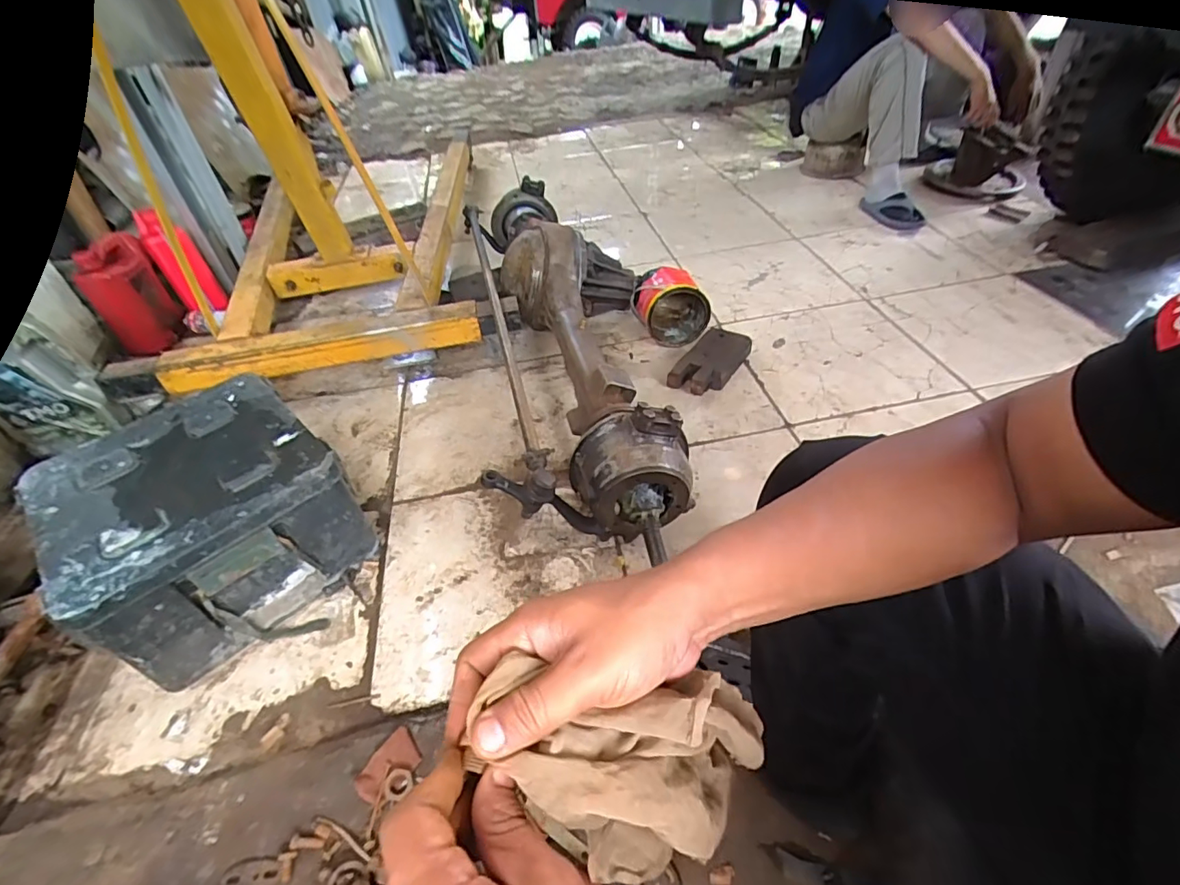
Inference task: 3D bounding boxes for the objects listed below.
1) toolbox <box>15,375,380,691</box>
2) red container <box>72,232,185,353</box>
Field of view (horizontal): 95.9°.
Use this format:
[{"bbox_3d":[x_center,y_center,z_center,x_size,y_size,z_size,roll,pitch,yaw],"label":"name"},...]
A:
[{"bbox_3d":[-0.609,0.126,0.873,0.371,0.230,0.358,32,54,32],"label":"toolbox"},{"bbox_3d":[-1.094,-0.354,1.272,0.088,0.239,0.137,-8,44,-1],"label":"red container"}]

